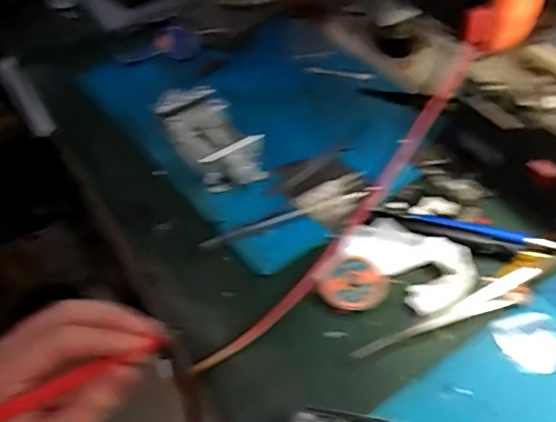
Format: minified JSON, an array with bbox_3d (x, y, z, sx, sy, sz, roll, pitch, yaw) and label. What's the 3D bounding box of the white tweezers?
[{"bbox_3d":[0.125,0.075,0.403,0.149,0.007,0.020,-22,50,-13],"label":"white tweezers"}]

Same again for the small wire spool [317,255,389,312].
[{"bbox_3d":[0.060,0.054,0.426,0.044,0.011,0.043,-3,48,3],"label":"small wire spool"}]

